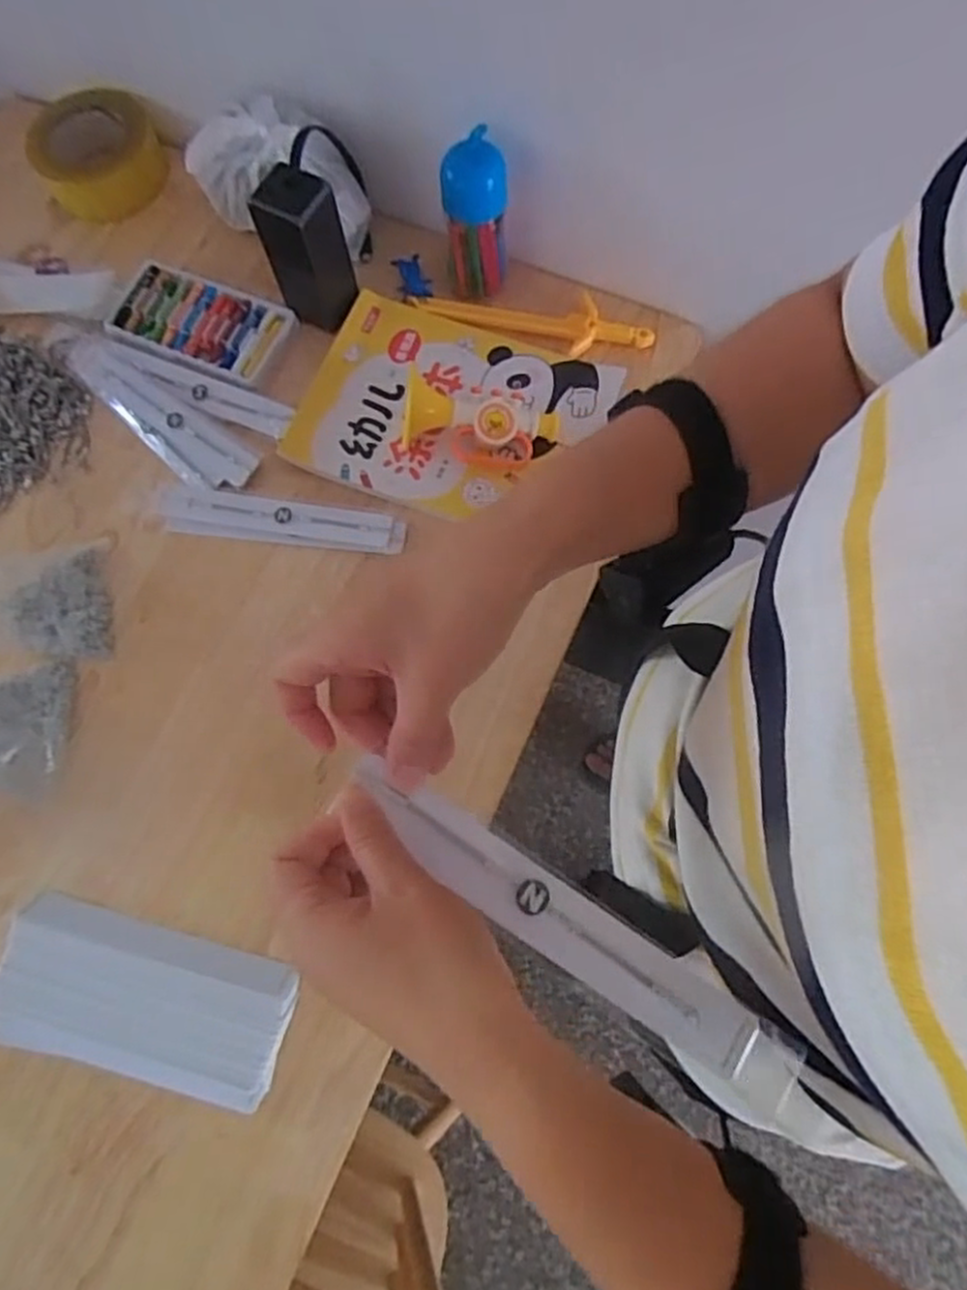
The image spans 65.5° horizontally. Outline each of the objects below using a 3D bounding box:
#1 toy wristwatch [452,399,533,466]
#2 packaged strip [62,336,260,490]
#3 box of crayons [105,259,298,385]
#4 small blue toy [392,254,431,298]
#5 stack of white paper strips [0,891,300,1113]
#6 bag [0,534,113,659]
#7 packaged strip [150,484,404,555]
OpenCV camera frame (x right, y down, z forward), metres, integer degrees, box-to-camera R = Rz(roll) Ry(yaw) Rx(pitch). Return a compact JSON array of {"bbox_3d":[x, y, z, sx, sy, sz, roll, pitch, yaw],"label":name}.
[{"bbox_3d":[0.007,-0.175,0.628,0.065,0.033,0.045,-5,72,0],"label":"toy wristwatch"},{"bbox_3d":[-0.295,-0.212,0.670,0.226,0.009,0.054,40,78,13],"label":"packaged strip"},{"bbox_3d":[-0.262,-0.298,0.693,0.162,0.011,0.082,23,75,9],"label":"box of crayons"},{"bbox_3d":[-0.068,-0.345,0.703,0.027,0.011,0.050,-19,73,-4],"label":"small blue toy"},{"bbox_3d":[-0.240,0.248,0.524,0.204,0.026,0.095,12,73,6],"label":"stack of white paper strips"},{"bbox_3d":[-0.381,-0.037,0.602,0.139,0.059,0.102,-7,72,0],"label":"bag"},{"bbox_3d":[-0.177,-0.108,0.638,0.217,0.004,0.042,7,73,4],"label":"packaged strip"}]

